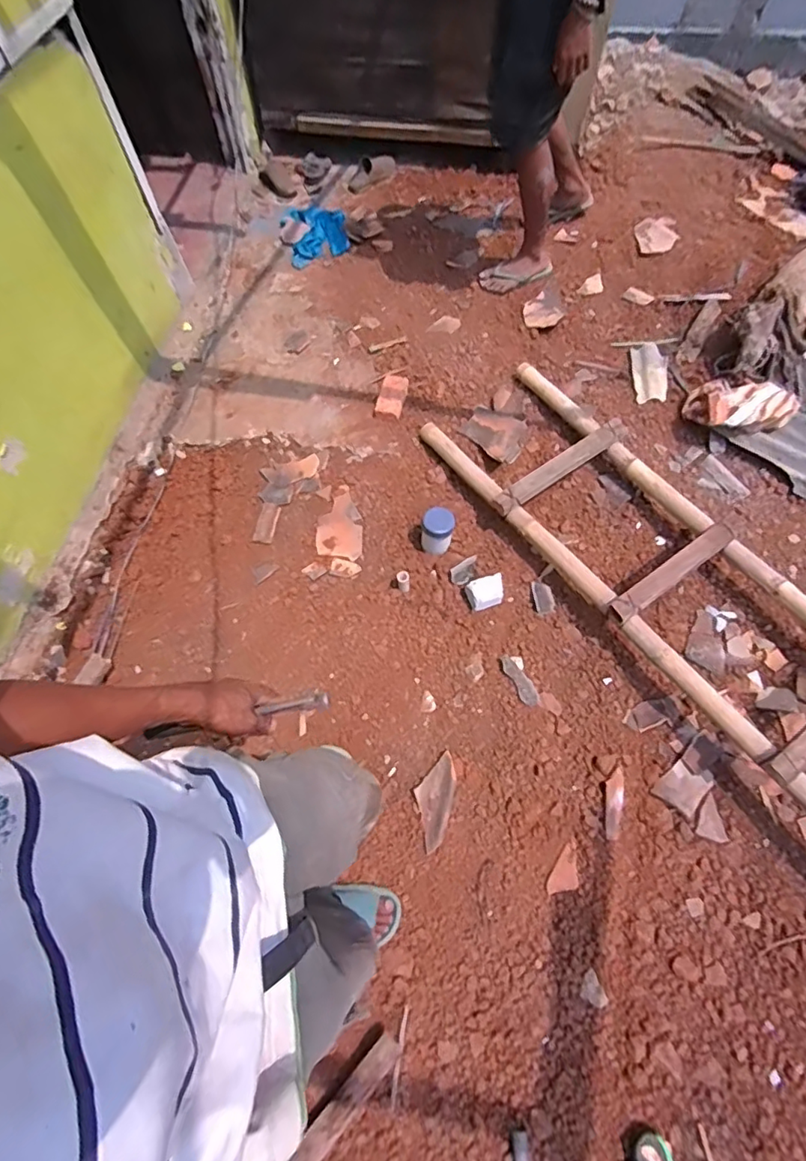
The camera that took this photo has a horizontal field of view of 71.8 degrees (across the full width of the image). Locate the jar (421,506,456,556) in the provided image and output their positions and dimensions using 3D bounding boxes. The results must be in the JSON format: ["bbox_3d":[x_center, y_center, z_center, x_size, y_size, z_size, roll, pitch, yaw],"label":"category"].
[{"bbox_3d":[0.102,-0.143,1.650,0.095,0.125,0.096,-1,66,2],"label":"jar"}]

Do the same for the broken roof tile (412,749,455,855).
[{"bbox_3d":[0.076,0.539,1.371,0.090,0.020,0.223,14,67,8],"label":"broken roof tile"}]

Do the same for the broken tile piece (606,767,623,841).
[{"bbox_3d":[0.511,0.539,1.348,0.040,0.009,0.167,11,67,7],"label":"broken tile piece"}]

